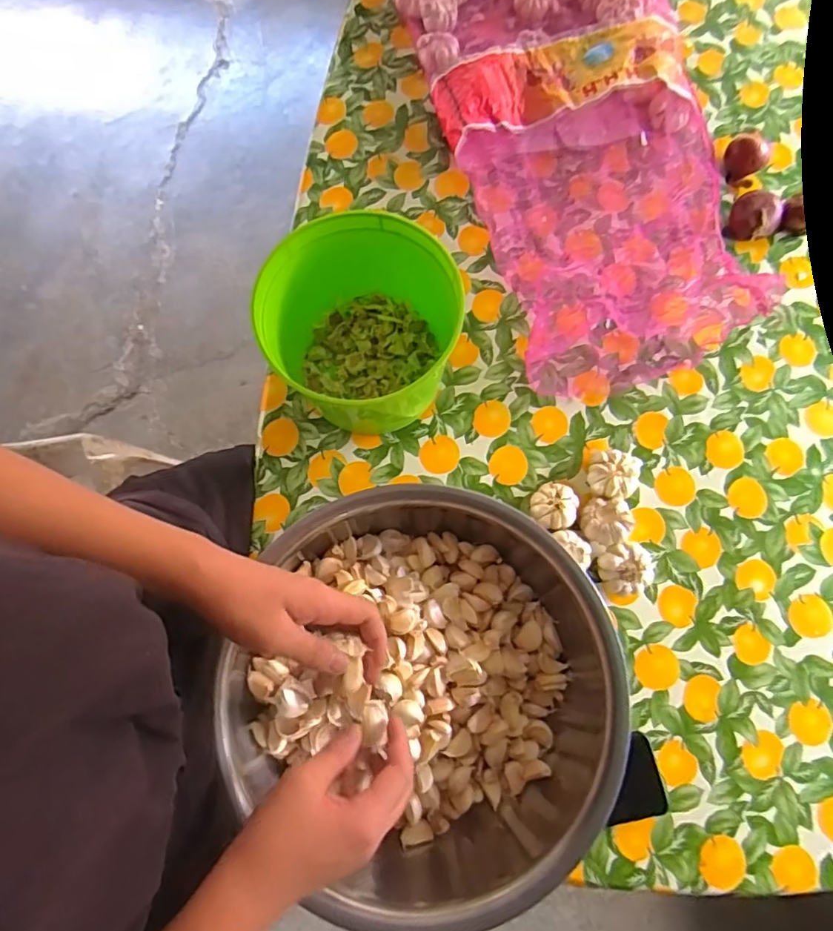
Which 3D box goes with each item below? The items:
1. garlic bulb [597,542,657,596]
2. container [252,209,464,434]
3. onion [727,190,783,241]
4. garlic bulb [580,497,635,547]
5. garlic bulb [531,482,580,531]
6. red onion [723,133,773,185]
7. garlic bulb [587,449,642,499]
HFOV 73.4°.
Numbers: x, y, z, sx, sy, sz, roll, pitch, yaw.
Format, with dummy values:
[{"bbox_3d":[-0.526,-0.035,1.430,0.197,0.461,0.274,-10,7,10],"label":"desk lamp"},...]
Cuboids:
[{"bbox_3d":[0.239,0.118,0.634,0.065,0.038,0.056,-16,76,-3],"label":"garlic bulb"},{"bbox_3d":[-0.063,-0.162,0.651,0.203,0.153,0.187,0,75,1],"label":"container"},{"bbox_3d":[0.453,-0.334,0.748,0.061,0.043,0.060,0,75,1],"label":"onion"},{"bbox_3d":[0.216,0.066,0.645,0.053,0.042,0.055,0,75,1],"label":"garlic bulb"},{"bbox_3d":[0.161,0.049,0.655,0.052,0.030,0.052,0,75,1],"label":"garlic bulb"},{"bbox_3d":[0.450,-0.420,0.770,0.055,0.047,0.056,0,75,1],"label":"red onion"},{"bbox_3d":[0.235,0.012,0.664,0.063,0.033,0.056,1,75,1],"label":"garlic bulb"}]

